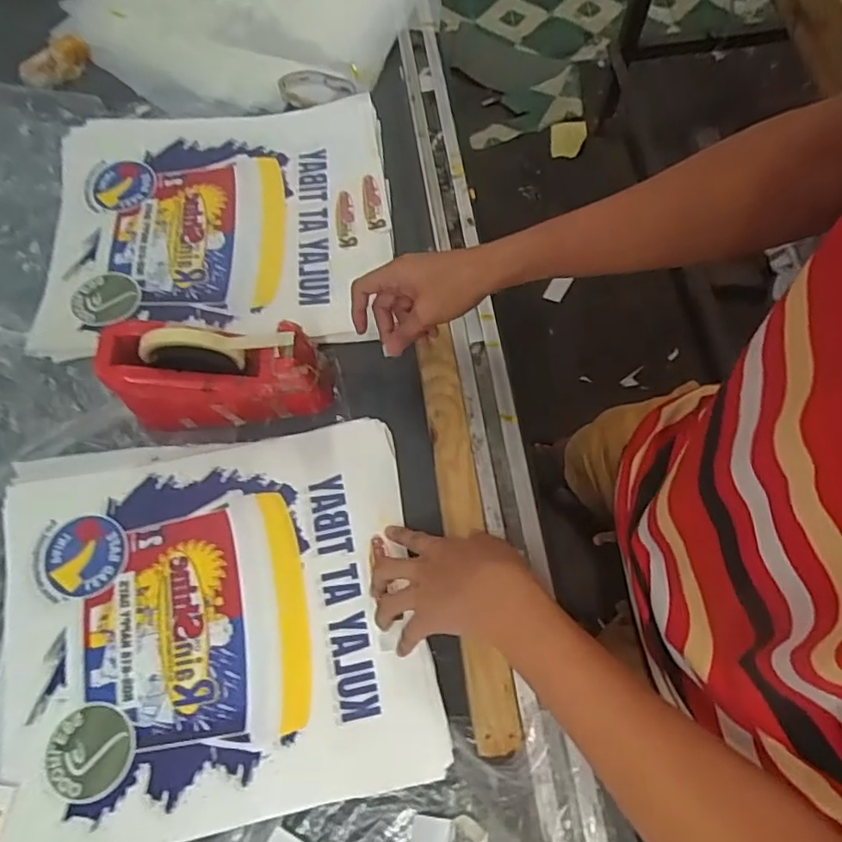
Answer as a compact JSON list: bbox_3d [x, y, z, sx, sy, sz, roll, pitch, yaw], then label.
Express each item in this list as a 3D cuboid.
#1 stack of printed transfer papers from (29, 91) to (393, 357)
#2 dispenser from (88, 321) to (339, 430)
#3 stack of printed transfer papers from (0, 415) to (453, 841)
[{"bbox_3d":[-0.251,-0.246,0.712,0.414,0.027,0.359,-6,68,-1],"label":"stack of printed transfer papers"},{"bbox_3d":[-0.200,-0.049,0.581,0.205,0.106,0.074,2,68,2],"label":"dispenser"},{"bbox_3d":[-0.196,0.177,0.543,0.378,0.030,0.342,-11,66,-2],"label":"stack of printed transfer papers"}]

